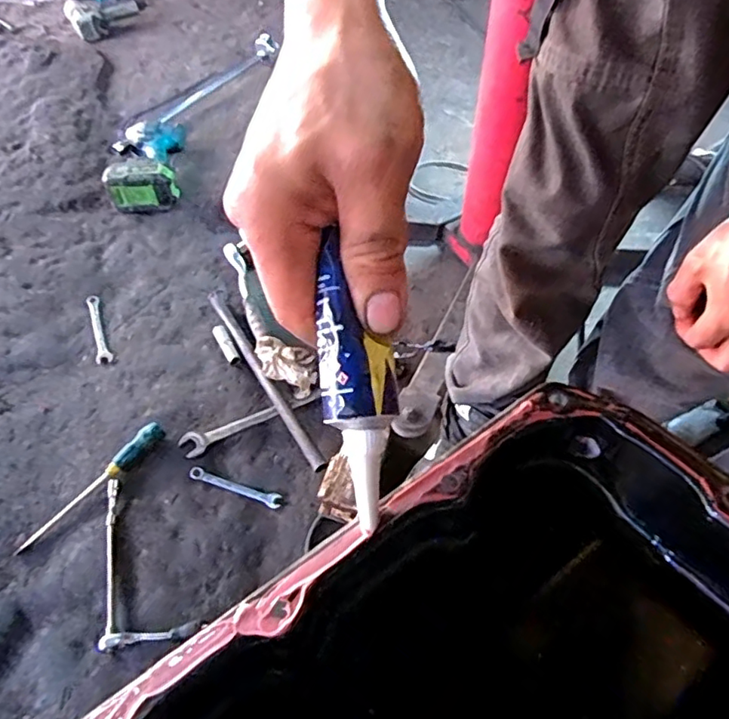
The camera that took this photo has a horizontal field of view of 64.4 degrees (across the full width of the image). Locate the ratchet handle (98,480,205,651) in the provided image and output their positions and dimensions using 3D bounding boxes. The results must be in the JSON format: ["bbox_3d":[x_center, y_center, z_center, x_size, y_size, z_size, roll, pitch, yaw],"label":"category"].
[{"bbox_3d":[-0.314,0.272,0.738,0.105,0.025,0.251,-34,60,-22],"label":"ratchet handle"}]

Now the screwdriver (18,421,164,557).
[{"bbox_3d":[-0.377,0.173,0.811,0.029,0.027,0.236,31,59,21],"label":"screwdriver"}]

